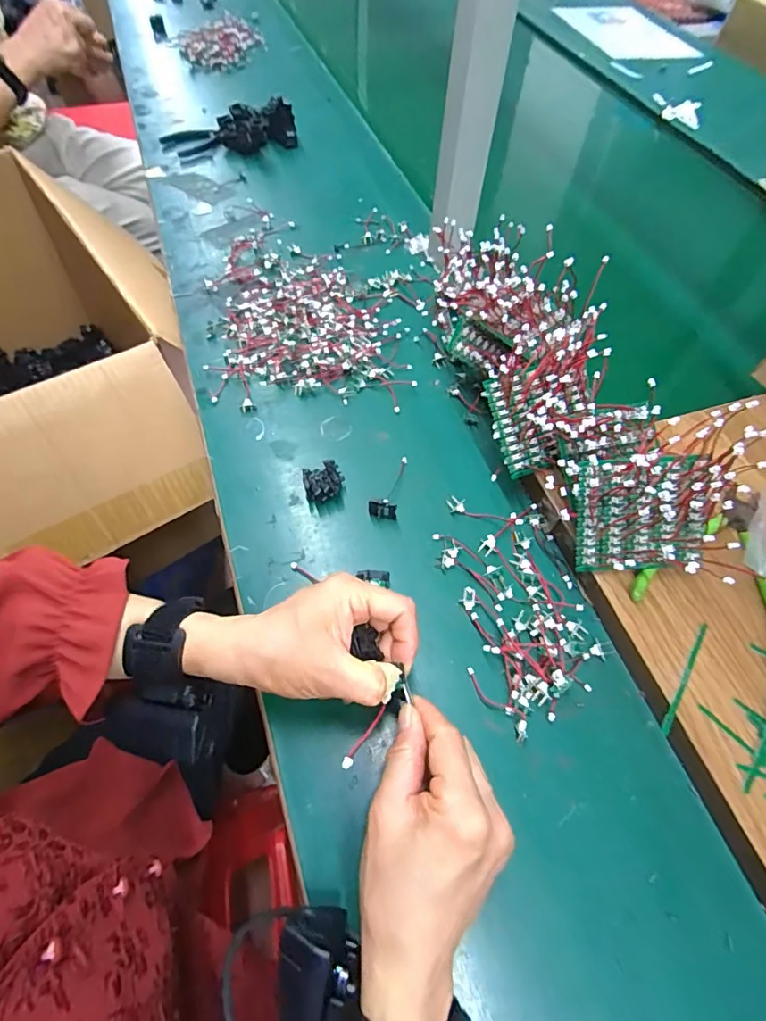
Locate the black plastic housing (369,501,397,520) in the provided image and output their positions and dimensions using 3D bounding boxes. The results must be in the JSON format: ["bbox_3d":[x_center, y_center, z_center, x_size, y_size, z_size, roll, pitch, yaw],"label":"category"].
[{"bbox_3d":[0.000,0.000,0.413,0.023,0.020,0.007,3,59,-1],"label":"black plastic housing"}]

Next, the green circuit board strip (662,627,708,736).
[{"bbox_3d":[0.204,0.110,0.332,0.005,0.004,0.084,31,62,16],"label":"green circuit board strip"}]

